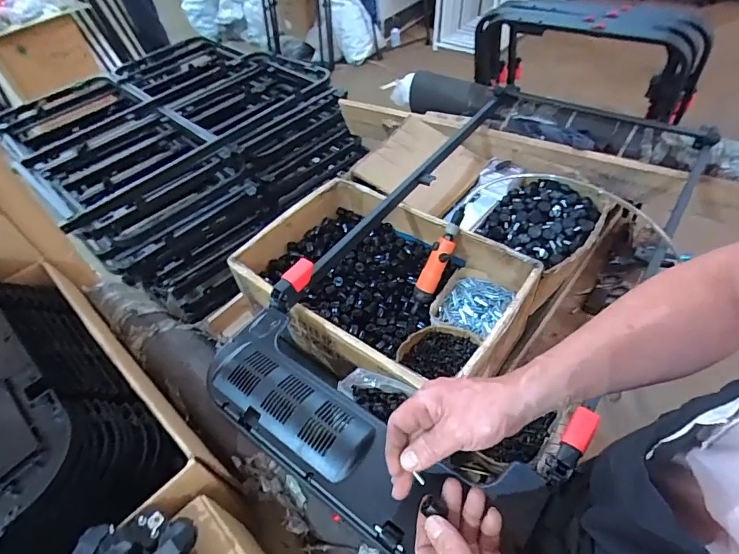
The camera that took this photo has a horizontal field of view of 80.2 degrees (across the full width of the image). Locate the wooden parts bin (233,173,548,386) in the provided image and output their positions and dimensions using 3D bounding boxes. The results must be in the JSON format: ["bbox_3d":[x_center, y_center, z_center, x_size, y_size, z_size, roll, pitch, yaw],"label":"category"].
[{"bbox_3d":[0.009,0.012,0.885,0.543,0.147,0.343,30,58,28],"label":"wooden parts bin"}]

